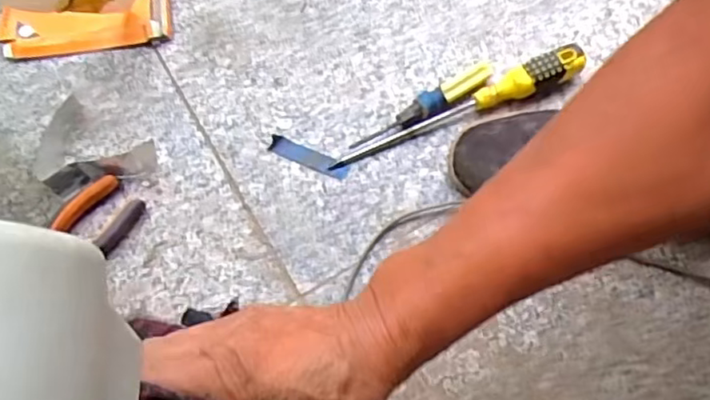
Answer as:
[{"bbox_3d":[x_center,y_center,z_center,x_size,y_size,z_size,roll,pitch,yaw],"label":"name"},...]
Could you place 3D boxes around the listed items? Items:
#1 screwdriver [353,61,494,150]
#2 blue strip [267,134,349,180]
[{"bbox_3d":[0.065,-0.087,0.558,0.155,0.019,0.027,-32,71,-13],"label":"screwdriver"},{"bbox_3d":[-0.041,-0.039,0.546,0.073,0.006,0.017,21,69,8],"label":"blue strip"}]

